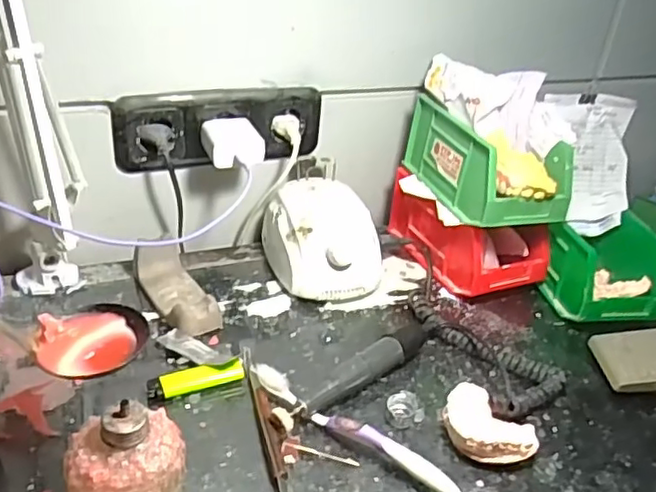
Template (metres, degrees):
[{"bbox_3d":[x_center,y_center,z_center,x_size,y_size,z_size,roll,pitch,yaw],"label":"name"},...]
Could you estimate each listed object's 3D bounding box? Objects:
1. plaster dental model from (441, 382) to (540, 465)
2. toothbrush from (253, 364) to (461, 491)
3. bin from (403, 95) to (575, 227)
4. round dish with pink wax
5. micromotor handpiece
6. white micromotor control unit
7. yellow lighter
[{"bbox_3d":[0.123,0.146,0.496,0.057,0.027,0.075,-17,39,-33],"label":"plaster dental model"},{"bbox_3d":[0.014,0.145,0.484,0.187,0.023,0.019,25,36,27],"label":"toothbrush"},{"bbox_3d":[0.163,-0.092,0.663,0.096,0.080,0.178,-10,35,-24],"label":"bin"},{"bbox_3d":[-0.155,0.062,0.415,0.067,0.015,0.059,-7,34,-21],"label":"round dish with pink wax"},{"bbox_3d":[0.024,0.110,0.533,0.171,0.033,0.023,-21,42,-37],"label":"micromotor handpiece"},{"bbox_3d":[-0.003,-0.007,0.673,0.110,0.080,0.140,-4,34,-17],"label":"white micromotor control unit"},{"bbox_3d":[-0.110,0.112,0.525,0.079,0.014,0.019,-7,34,-21],"label":"yellow lighter"}]

